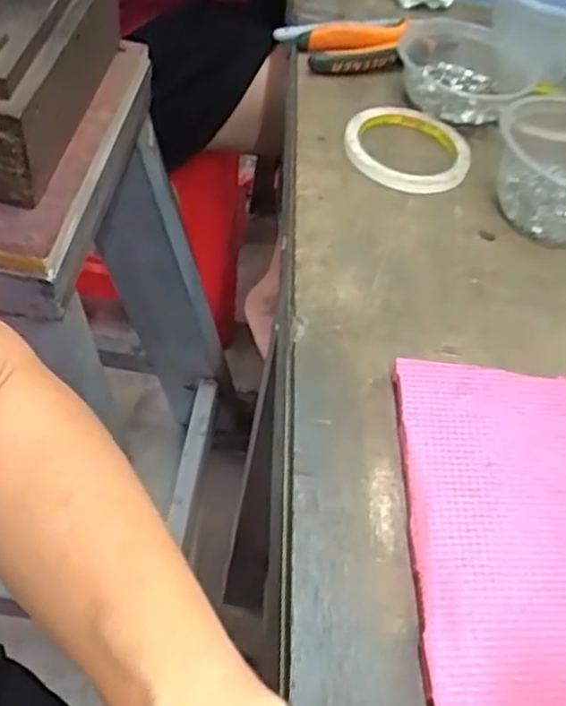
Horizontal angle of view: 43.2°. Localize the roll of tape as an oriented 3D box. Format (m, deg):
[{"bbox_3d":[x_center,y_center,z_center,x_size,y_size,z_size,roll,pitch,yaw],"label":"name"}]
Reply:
[{"bbox_3d":[0.097,-0.161,0.558,0.096,0.015,0.094,5,51,-6],"label":"roll of tape"}]

